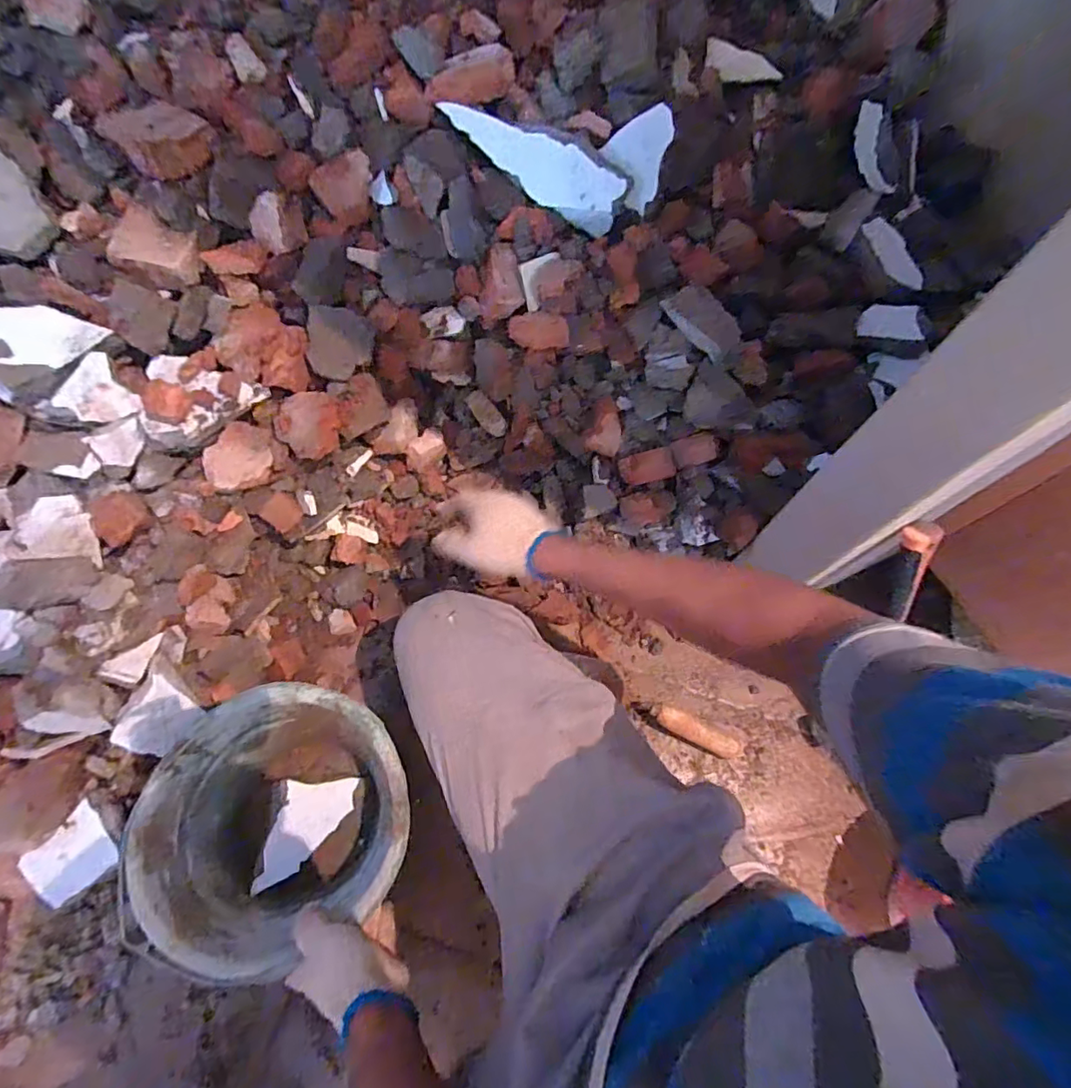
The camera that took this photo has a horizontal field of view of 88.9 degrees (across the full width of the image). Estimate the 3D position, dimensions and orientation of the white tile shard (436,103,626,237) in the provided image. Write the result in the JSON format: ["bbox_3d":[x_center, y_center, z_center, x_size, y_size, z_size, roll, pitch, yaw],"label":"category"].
[{"bbox_3d":[-0.001,-0.495,0.708,0.240,0.072,0.011,23,28,-13],"label":"white tile shard"}]

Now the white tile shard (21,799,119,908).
[{"bbox_3d":[-0.513,0.345,0.603,0.081,0.011,0.077,-37,103,-22],"label":"white tile shard"}]

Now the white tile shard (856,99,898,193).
[{"bbox_3d":[0.518,-0.603,0.836,0.036,0.026,0.129,-20,102,-11],"label":"white tile shard"}]

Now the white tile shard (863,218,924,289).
[{"bbox_3d":[0.503,-0.406,0.765,0.035,0.016,0.112,-31,92,28],"label":"white tile shard"}]

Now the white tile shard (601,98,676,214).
[{"bbox_3d":[0.147,-0.507,0.719,0.093,0.094,0.005,56,46,-21],"label":"white tile shard"}]

